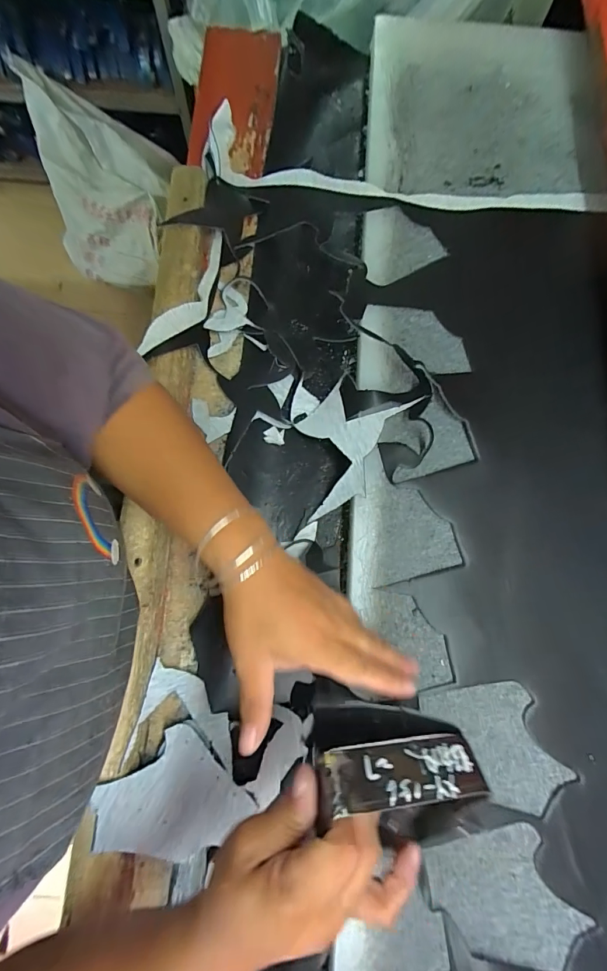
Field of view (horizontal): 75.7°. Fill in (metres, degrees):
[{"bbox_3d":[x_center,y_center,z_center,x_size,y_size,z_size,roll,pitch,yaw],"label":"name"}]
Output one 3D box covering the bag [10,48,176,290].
[{"bbox_3d":[-0.654,-0.945,1.294,0.386,0.524,0.145,14,44,-5],"label":"bag"}]

